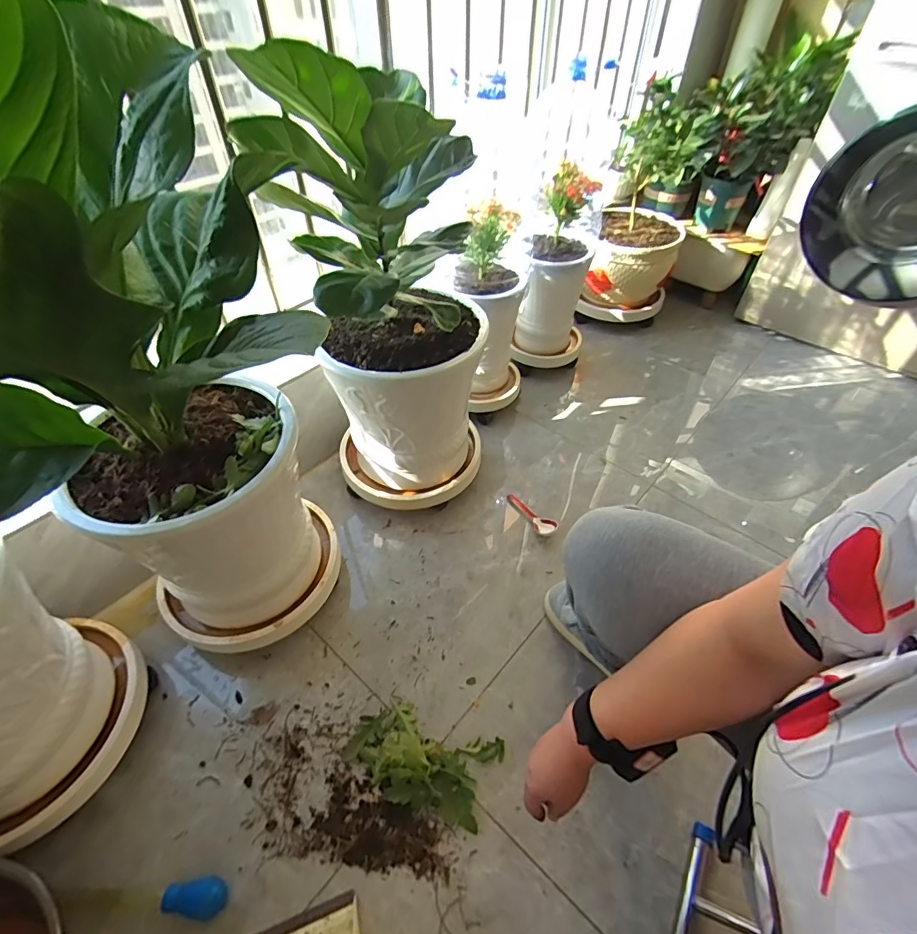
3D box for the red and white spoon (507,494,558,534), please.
[{"bbox_3d":[0.172,0.114,1.158,0.046,0.019,0.148,-34,55,-26],"label":"red and white spoon"}]

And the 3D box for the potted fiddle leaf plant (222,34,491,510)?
[{"bbox_3d":[-0.130,-0.301,0.953,0.350,0.771,0.355,-3,47,-1],"label":"potted fiddle leaf plant"}]

